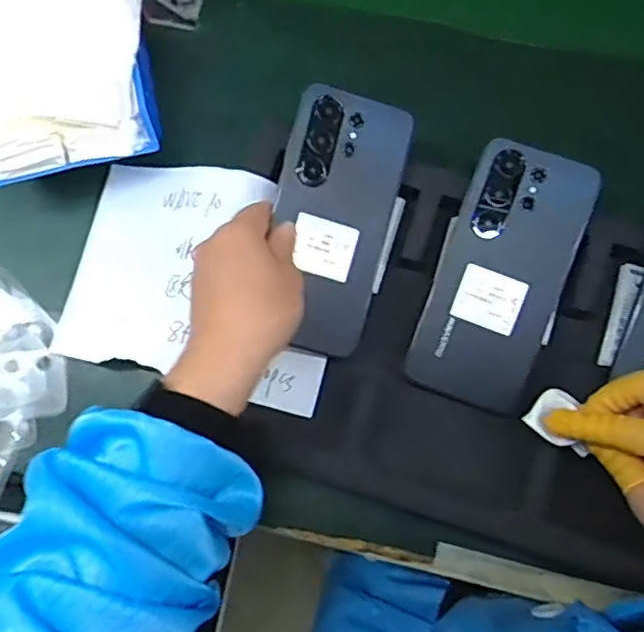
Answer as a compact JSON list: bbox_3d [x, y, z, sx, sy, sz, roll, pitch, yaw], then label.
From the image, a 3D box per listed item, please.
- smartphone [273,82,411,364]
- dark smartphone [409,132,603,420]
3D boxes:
[{"bbox_3d":[0.010,-0.061,0.412,0.080,0.016,0.166,13,87,-14],"label":"smartphone"},{"bbox_3d":[0.117,-0.026,0.407,0.079,0.014,0.166,20,92,6],"label":"dark smartphone"}]

